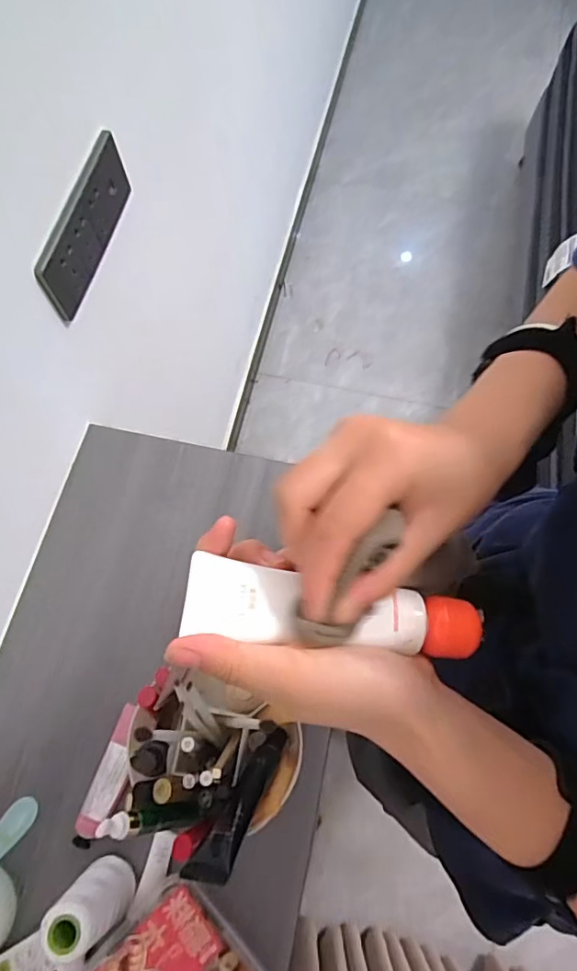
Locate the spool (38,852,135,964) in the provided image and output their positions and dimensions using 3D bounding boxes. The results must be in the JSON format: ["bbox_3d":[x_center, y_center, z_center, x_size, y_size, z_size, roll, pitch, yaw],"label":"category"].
[{"bbox_3d":[-0.157,0.335,0.435,0.040,0.108,0.044,0,69,1],"label":"spool"}]

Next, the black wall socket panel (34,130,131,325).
[{"bbox_3d":[-0.206,-0.267,0.557,0.015,0.072,0.185,14,69,7],"label":"black wall socket panel"}]

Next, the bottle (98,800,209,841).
[{"bbox_3d":[-0.100,0.248,0.401,0.078,0.022,0.018,7,66,-26],"label":"bottle"}]

